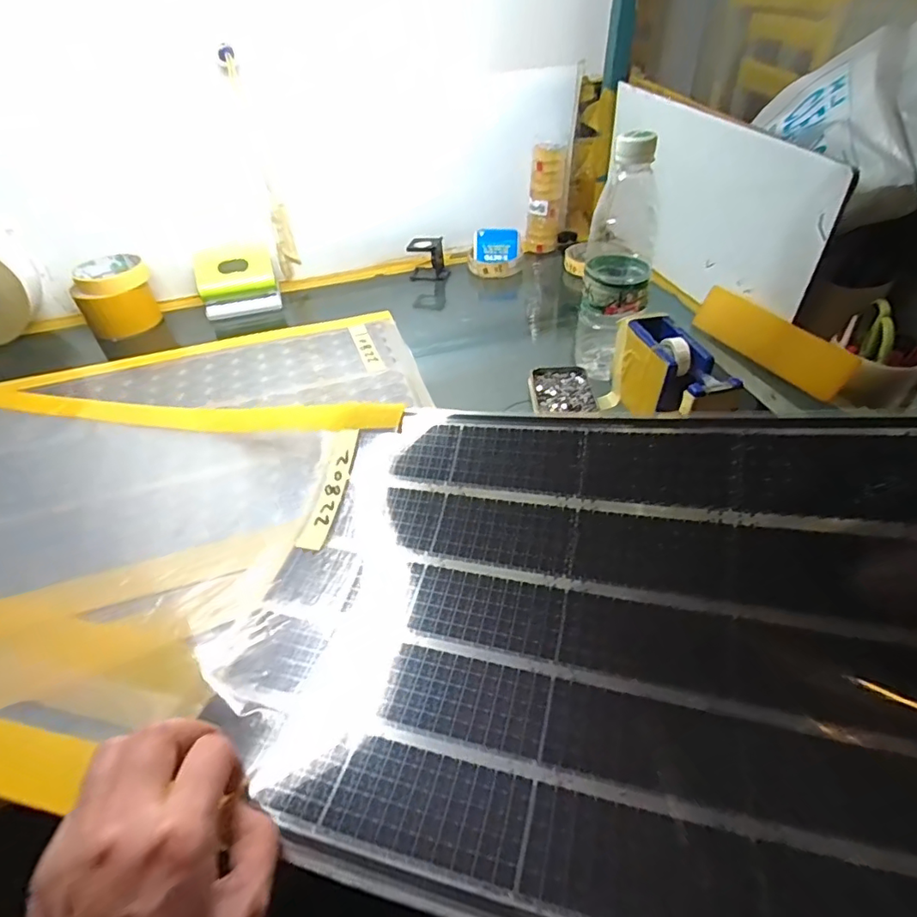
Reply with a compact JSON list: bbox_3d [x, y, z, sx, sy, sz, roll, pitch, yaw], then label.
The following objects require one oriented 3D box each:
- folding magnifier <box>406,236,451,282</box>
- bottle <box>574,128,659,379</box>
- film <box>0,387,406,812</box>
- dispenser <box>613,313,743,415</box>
[{"bbox_3d":[-0.043,-0.292,0.776,0.057,0.056,0.037,5,43,9],"label":"folding magnifier"},{"bbox_3d":[0.154,-0.183,0.510,0.063,0.216,0.067,11,44,15],"label":"bottle"},{"bbox_3d":[-0.373,0.044,0.440,0.563,0.041,0.338,7,43,11],"label":"film"},{"bbox_3d":[0.191,-0.071,0.486,0.048,0.074,0.130,-11,43,-9],"label":"dispenser"}]

